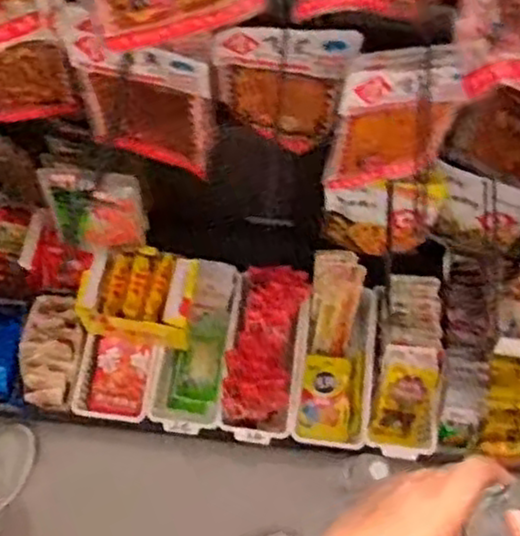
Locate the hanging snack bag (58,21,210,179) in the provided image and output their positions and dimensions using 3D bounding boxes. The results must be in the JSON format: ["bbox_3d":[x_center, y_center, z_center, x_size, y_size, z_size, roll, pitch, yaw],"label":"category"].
[{"bbox_3d":[-0.146,-0.199,0.918,0.172,0.243,0.031,16,70,4],"label":"hanging snack bag"}]

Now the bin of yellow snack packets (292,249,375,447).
[{"bbox_3d":[0.132,0.143,1.298,0.134,0.083,0.337,4,87,-1],"label":"bin of yellow snack packets"}]

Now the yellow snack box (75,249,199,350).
[{"bbox_3d":[-0.203,0.042,1.228,0.192,0.106,0.132,8,69,1],"label":"yellow snack box"}]

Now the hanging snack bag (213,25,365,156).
[{"bbox_3d":[0.025,-0.223,0.913,0.160,0.227,0.034,13,69,3],"label":"hanging snack bag"}]

